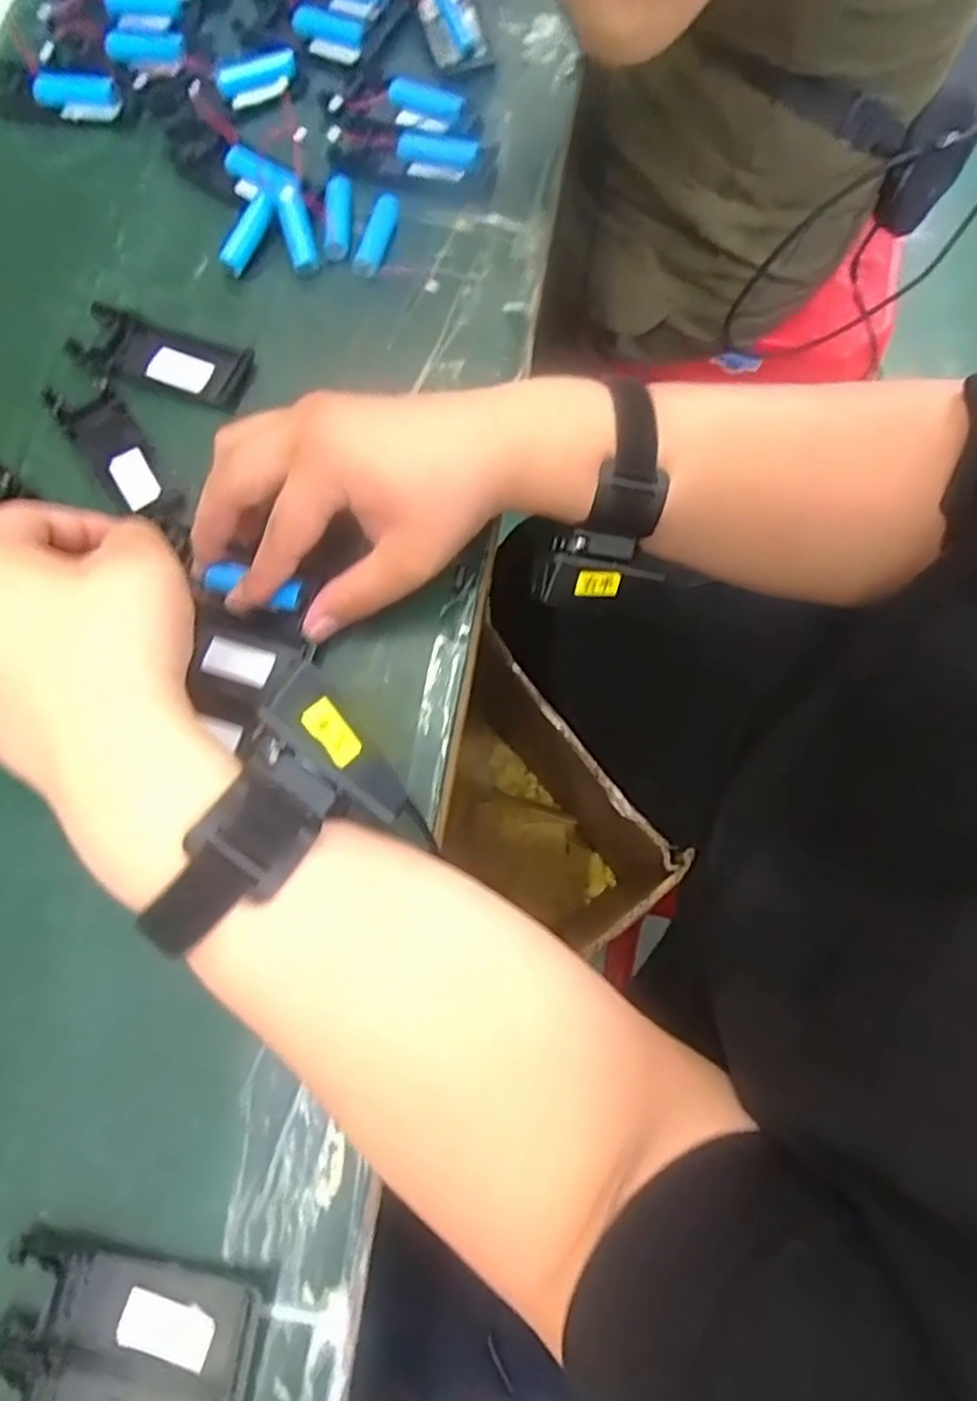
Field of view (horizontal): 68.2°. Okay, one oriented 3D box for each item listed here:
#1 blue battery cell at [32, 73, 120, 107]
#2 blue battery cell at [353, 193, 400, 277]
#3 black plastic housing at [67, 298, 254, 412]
[{"bbox_3d":[-0.266,-0.396,0.464,0.051,0.011,0.017,-2,74,0],"label":"blue battery cell"},{"bbox_3d":[-0.067,-0.281,0.436,0.015,0.013,0.052,16,74,5],"label":"blue battery cell"},{"bbox_3d":[-0.189,-0.200,0.417,0.102,0.011,0.044,19,75,6],"label":"black plastic housing"}]

